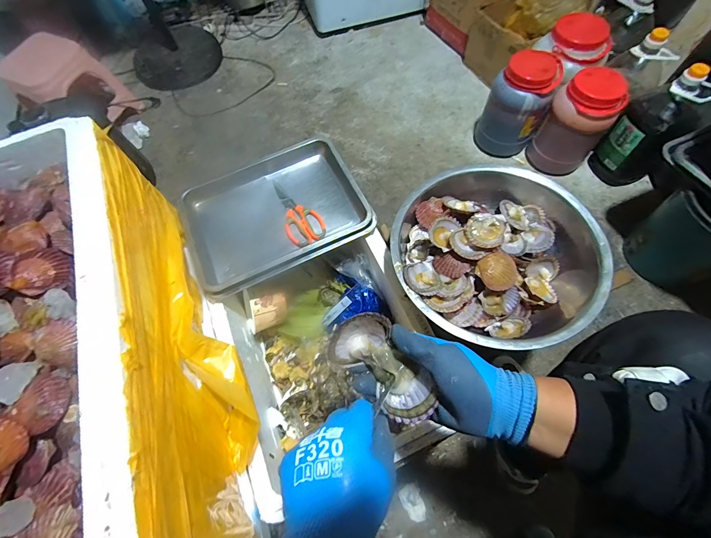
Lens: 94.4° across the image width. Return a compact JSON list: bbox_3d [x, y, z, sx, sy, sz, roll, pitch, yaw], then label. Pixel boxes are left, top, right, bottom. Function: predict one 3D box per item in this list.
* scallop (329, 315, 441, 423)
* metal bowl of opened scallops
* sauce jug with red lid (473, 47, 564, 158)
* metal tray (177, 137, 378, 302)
[{"bbox_3d":[0.030,0.109,0.361,0.066,0.040,0.131,-39,90,-15],"label":"scallop"},{"bbox_3d":[0.255,-0.026,0.635,0.359,0.128,0.363,-1,64,3],"label":"metal bowl of opened scallops"},{"bbox_3d":[0.520,-0.517,1.060,0.172,0.306,0.169,-41,69,-15],"label":"sauce jug with red lid"},{"bbox_3d":[-0.187,-0.133,0.747,0.380,0.043,0.313,-25,66,-9],"label":"metal tray"}]

